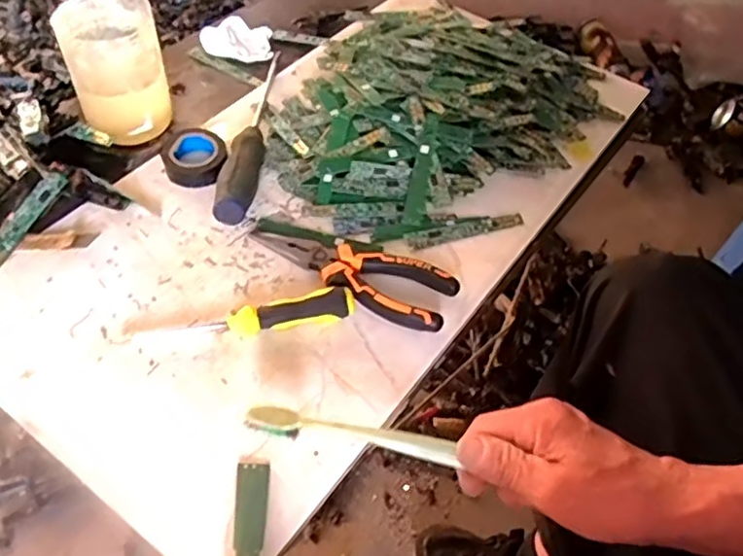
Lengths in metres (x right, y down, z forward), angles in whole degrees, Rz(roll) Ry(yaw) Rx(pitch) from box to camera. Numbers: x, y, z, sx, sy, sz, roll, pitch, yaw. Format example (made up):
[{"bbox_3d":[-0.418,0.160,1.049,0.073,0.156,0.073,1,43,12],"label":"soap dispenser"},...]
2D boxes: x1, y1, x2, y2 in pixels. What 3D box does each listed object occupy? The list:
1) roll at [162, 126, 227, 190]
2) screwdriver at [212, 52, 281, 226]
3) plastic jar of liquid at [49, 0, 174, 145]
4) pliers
[{"bbox_3d":[-0.147,-0.099,0.547,0.050,0.024,0.056,0,51,-4],"label":"roll"},{"bbox_3d":[-0.102,-0.132,0.566,0.026,0.030,0.234,3,51,-1],"label":"screwdriver"},{"bbox_3d":[-0.217,-0.178,0.558,0.073,0.108,0.077,2,51,-2],"label":"plastic jar of liquid"},{"bbox_3d":[-0.016,-0.008,0.488,0.158,0.012,0.050,21,52,13],"label":"pliers"}]

